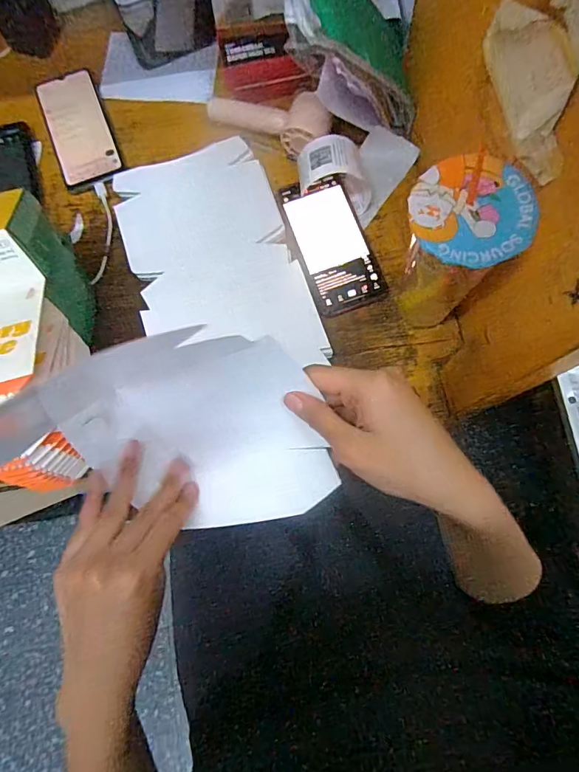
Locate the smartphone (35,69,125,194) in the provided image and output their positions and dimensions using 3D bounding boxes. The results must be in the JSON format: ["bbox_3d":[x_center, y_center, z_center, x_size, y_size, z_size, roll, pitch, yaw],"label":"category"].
[{"bbox_3d":[-0.260,-0.321,0.559,0.076,0.006,0.161,-20,78,-4],"label":"smartphone"}]

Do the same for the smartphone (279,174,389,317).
[{"bbox_3d":[0.049,-0.163,0.512,0.079,0.006,0.163,-17,78,-3],"label":"smartphone"}]

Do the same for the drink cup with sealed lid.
[{"bbox_3d":[0.134,-0.108,0.411,0.083,0.180,0.082,0,77,2],"label":"drink cup with sealed lid"}]

